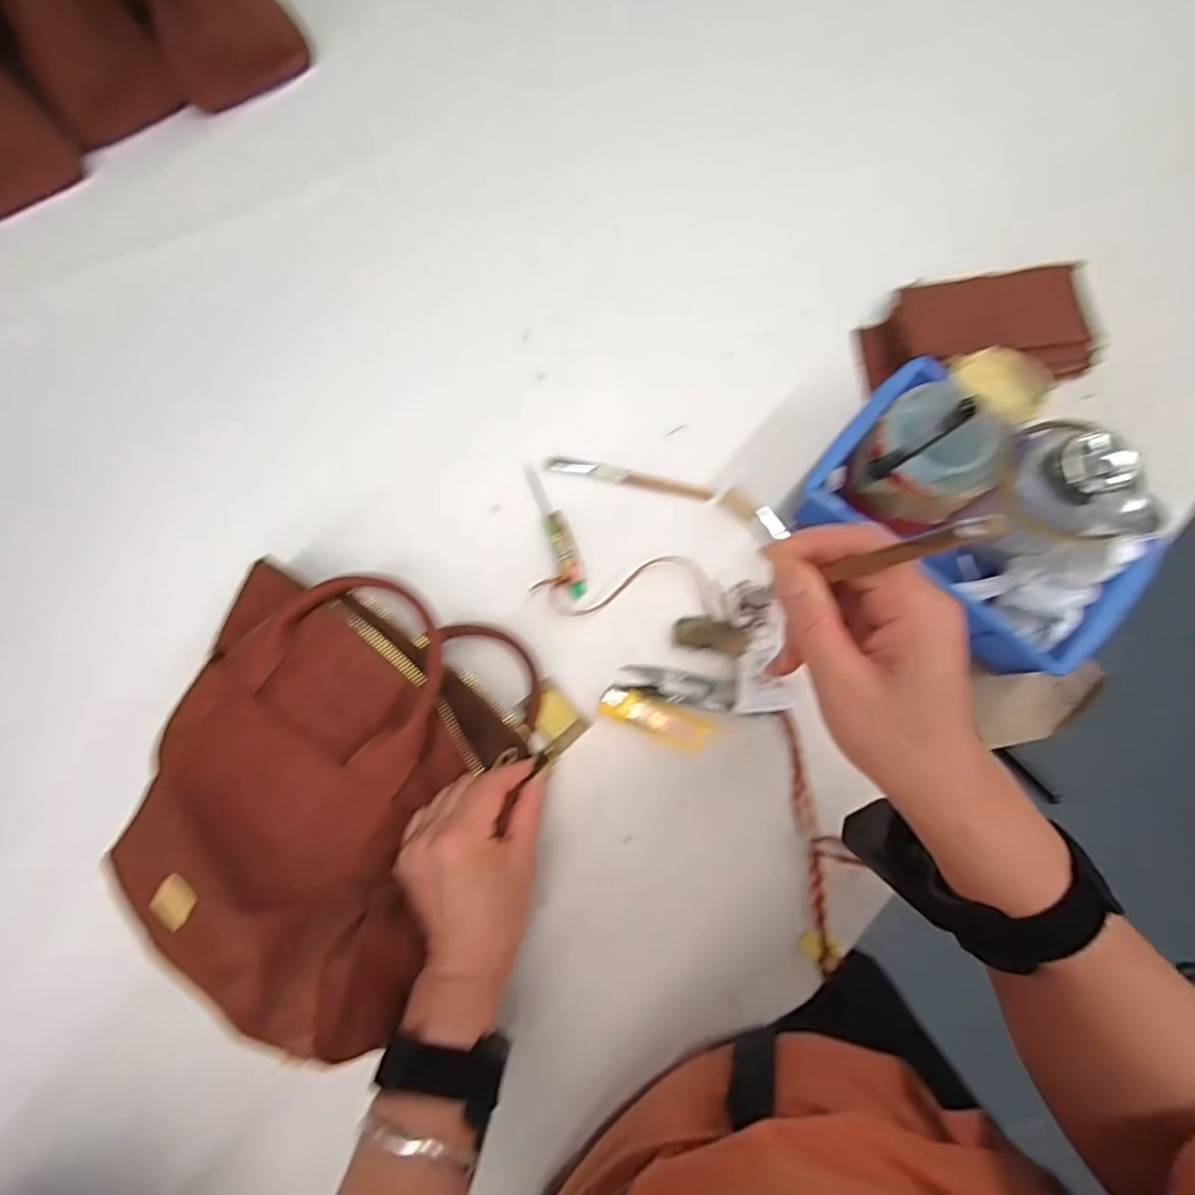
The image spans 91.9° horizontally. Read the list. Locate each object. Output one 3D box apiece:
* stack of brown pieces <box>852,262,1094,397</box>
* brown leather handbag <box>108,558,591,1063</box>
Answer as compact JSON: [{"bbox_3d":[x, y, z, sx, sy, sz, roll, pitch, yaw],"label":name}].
[{"bbox_3d":[0.302,-0.216,0.469,0.175,0.031,0.092,-3,79,0],"label":"stack of brown pieces"},{"bbox_3d":[-0.160,0.103,0.355,0.229,0.102,0.221,24,80,5],"label":"brown leather handbag"}]

